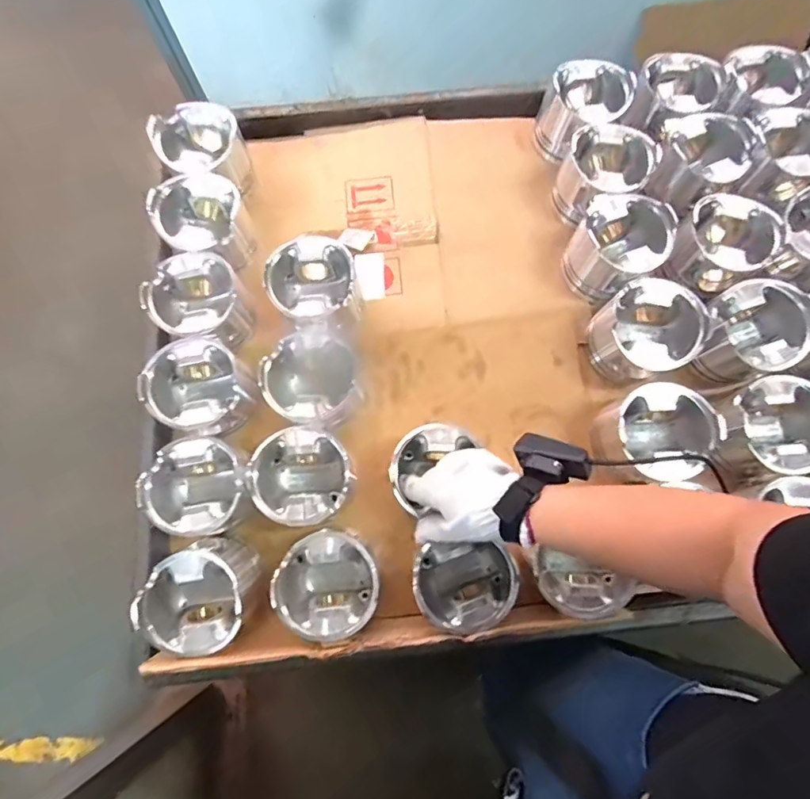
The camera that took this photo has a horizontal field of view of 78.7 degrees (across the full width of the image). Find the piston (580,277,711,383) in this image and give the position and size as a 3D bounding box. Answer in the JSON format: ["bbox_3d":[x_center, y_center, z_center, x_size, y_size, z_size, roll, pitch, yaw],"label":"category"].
[{"bbox_3d":[0.300,-0.083,0.623,0.111,0.087,0.114,-27,77,-6],"label":"piston"}]

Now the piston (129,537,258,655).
[{"bbox_3d":[-0.228,0.226,0.565,0.114,0.085,0.108,-41,79,-9],"label":"piston"}]

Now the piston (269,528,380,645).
[{"bbox_3d":[-0.085,0.212,0.567,0.109,0.083,0.109,0,75,1],"label":"piston"}]

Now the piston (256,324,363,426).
[{"bbox_3d":[-0.108,-0.023,0.612,0.119,0.072,0.113,-44,79,-10],"label":"piston"}]

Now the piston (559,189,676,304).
[{"bbox_3d":[0.277,-0.198,0.649,0.114,0.083,0.118,27,77,7],"label":"piston"}]

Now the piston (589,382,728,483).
[{"bbox_3d":[0.298,0.043,0.593,0.113,0.091,0.107,0,75,1],"label":"piston"}]

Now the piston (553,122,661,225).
[{"bbox_3d":[0.269,-0.310,0.678,0.111,0.089,0.101,0,75,1],"label":"piston"}]

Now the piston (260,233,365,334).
[{"bbox_3d":[-0.116,-0.144,0.645,0.111,0.090,0.110,0,75,1],"label":"piston"}]

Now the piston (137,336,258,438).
[{"bbox_3d":[-0.253,-0.015,0.608,0.113,0.071,0.115,-37,78,-8],"label":"piston"}]

